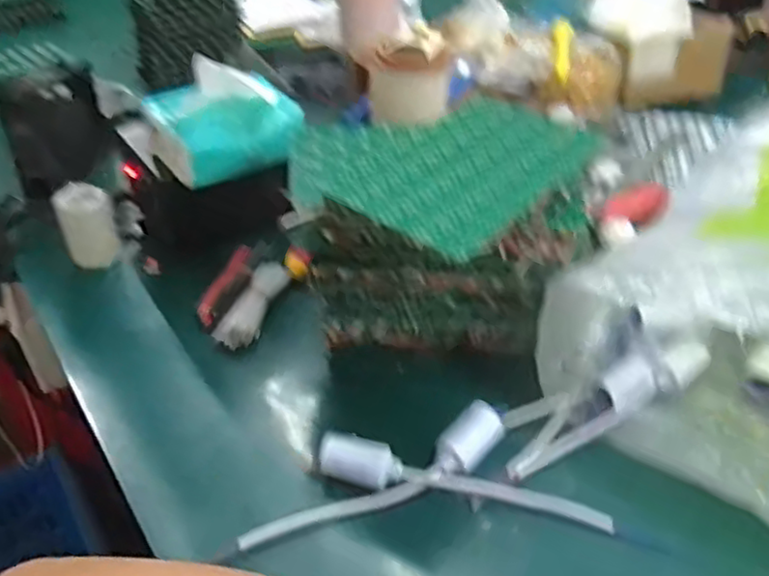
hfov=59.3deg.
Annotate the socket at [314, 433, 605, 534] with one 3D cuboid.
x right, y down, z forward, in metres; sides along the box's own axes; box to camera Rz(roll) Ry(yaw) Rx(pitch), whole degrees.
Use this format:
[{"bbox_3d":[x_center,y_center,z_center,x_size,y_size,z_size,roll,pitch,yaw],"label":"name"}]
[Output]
[{"bbox_3d":[0.050,0.123,0.435,0.186,0.026,0.026,6,39,9],"label":"socket"}]

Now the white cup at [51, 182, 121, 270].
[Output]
[{"bbox_3d":[-0.272,-0.057,0.623,0.046,0.070,0.041,-15,40,-18],"label":"white cup"}]

